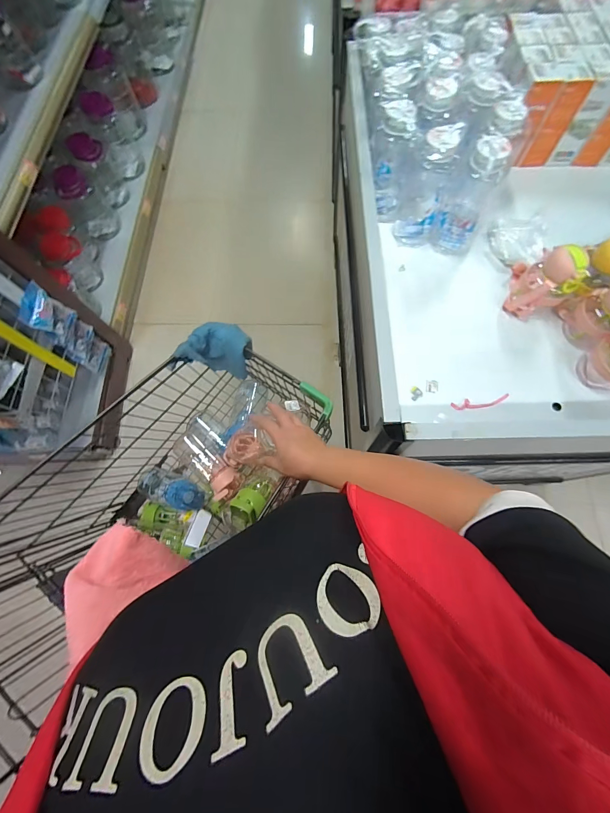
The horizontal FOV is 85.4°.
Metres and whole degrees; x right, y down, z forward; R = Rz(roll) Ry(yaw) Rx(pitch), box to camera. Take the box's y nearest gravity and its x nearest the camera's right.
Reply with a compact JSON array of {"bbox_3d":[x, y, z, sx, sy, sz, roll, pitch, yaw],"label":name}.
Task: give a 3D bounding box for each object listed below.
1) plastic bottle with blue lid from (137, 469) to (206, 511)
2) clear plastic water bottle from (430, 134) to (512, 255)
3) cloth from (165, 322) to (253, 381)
[{"bbox_3d":[-0.337,0.213,0.835,0.188,0.088,0.075,4,67,40],"label":"plastic bottle with blue lid"},{"bbox_3d":[0.368,-0.477,0.754,0.109,0.232,0.108,27,74,11],"label":"clear plastic water bottle"},{"bbox_3d":[-0.197,-0.128,0.741,0.167,0.099,0.108,2,71,3],"label":"cloth"}]

